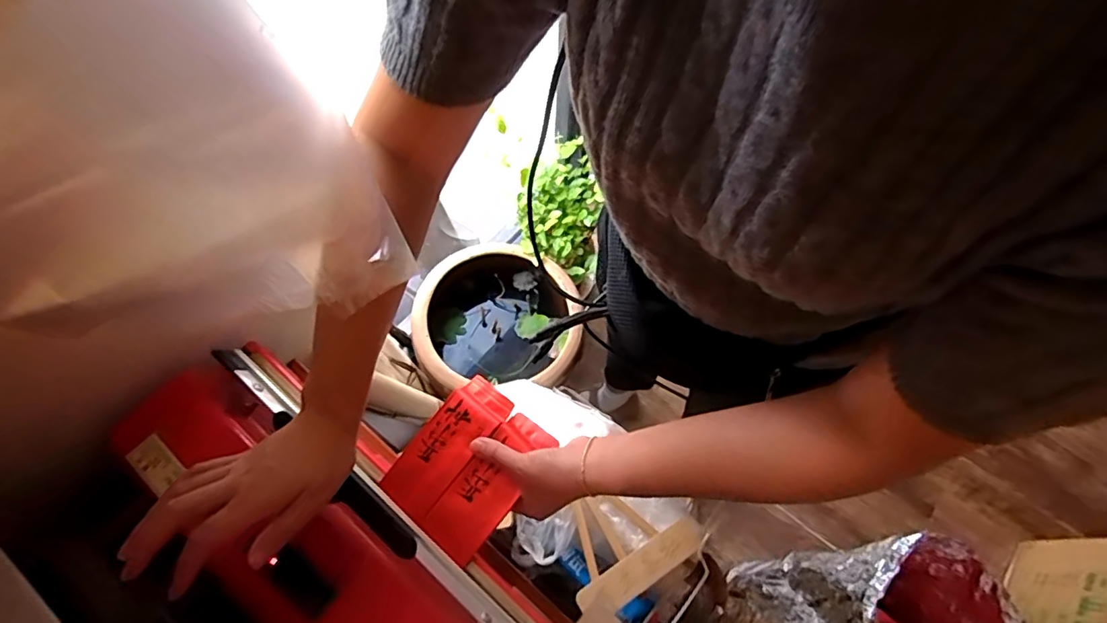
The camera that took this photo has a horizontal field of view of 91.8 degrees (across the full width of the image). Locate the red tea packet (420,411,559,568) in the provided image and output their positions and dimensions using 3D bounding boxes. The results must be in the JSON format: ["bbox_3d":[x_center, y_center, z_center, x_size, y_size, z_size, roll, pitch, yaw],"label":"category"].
[{"bbox_3d":[-0.058,0.154,0.485,0.054,0.012,0.133,32,70,14],"label":"red tea packet"}]

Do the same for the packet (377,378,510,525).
[{"bbox_3d":[-0.097,0.122,0.496,0.053,0.018,0.131,34,72,15],"label":"packet"}]

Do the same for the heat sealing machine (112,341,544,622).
[{"bbox_3d":[-0.195,0.204,0.466,0.422,0.095,0.163,34,68,19],"label":"heat sealing machine"}]

